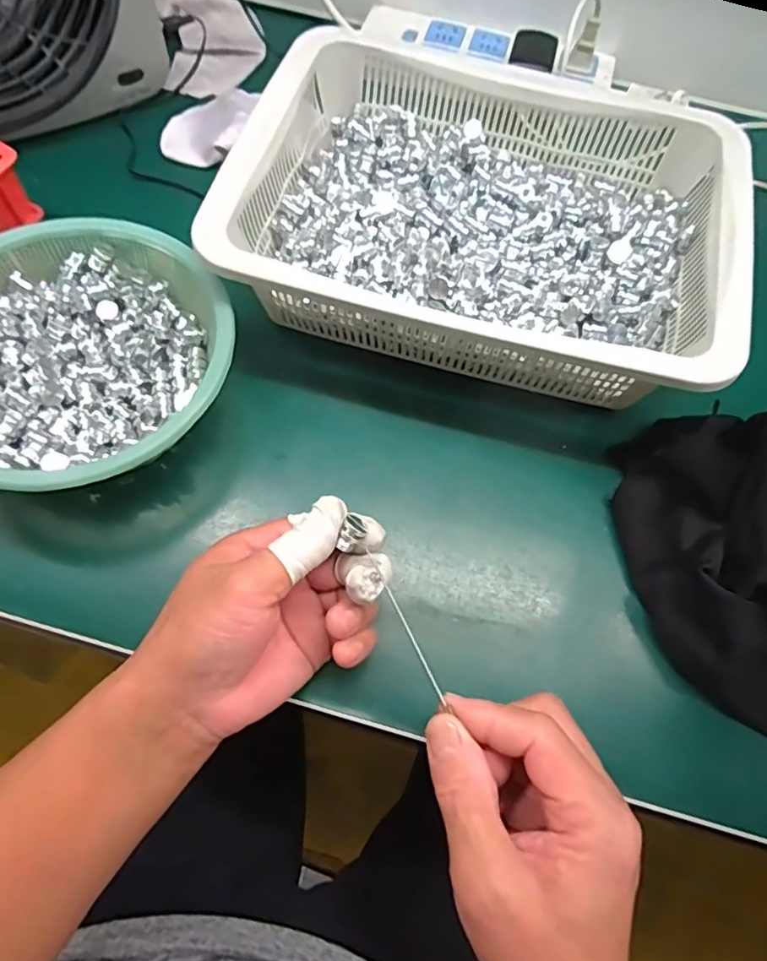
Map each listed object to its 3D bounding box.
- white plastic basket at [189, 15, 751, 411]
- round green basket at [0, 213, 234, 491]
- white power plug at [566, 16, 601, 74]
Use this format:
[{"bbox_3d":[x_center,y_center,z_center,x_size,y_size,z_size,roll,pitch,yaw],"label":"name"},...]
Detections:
[{"bbox_3d":[0.074,-0.192,0.407,0.319,0.086,0.266,16,66,4],"label":"white plastic basket"},{"bbox_3d":[-0.185,-0.074,0.355,0.180,0.058,0.190,-10,67,-8],"label":"round green basket"},{"bbox_3d":[0.177,-0.379,0.492,0.022,0.039,0.020,22,66,6],"label":"white power plug"}]

